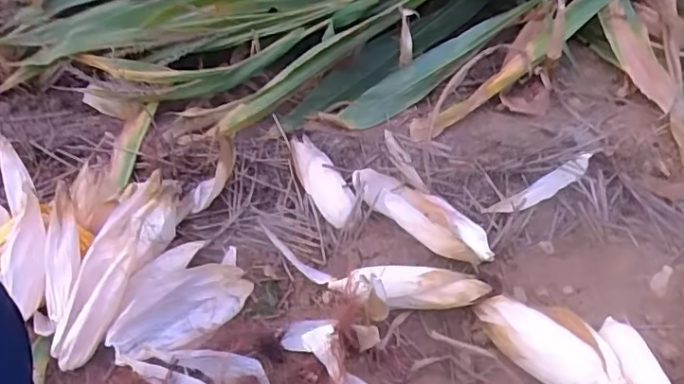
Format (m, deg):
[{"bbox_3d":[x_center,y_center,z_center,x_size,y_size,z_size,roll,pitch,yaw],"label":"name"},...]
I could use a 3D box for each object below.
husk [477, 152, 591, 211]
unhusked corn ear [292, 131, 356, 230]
[{"bbox_3d":[0.353,-0.004,0.993,0.209,0.030,0.041,-28,46,-4],"label":"husk"},{"bbox_3d":[-0.039,-0.028,0.970,0.059,0.044,0.213,-21,59,-20],"label":"unhusked corn ear"}]

